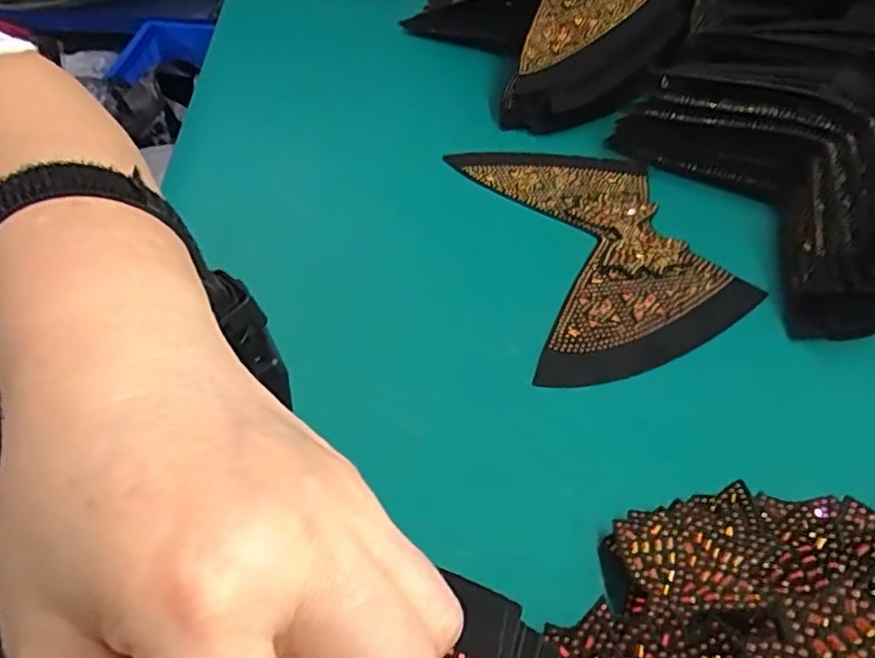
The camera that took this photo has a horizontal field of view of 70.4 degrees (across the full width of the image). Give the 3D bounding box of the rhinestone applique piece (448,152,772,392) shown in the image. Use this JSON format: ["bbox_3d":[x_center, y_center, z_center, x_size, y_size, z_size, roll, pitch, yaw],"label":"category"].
[{"bbox_3d":[0.092,-0.058,0.399,0.149,0.008,0.206,-14,50,-18],"label":"rhinestone applique piece"}]

